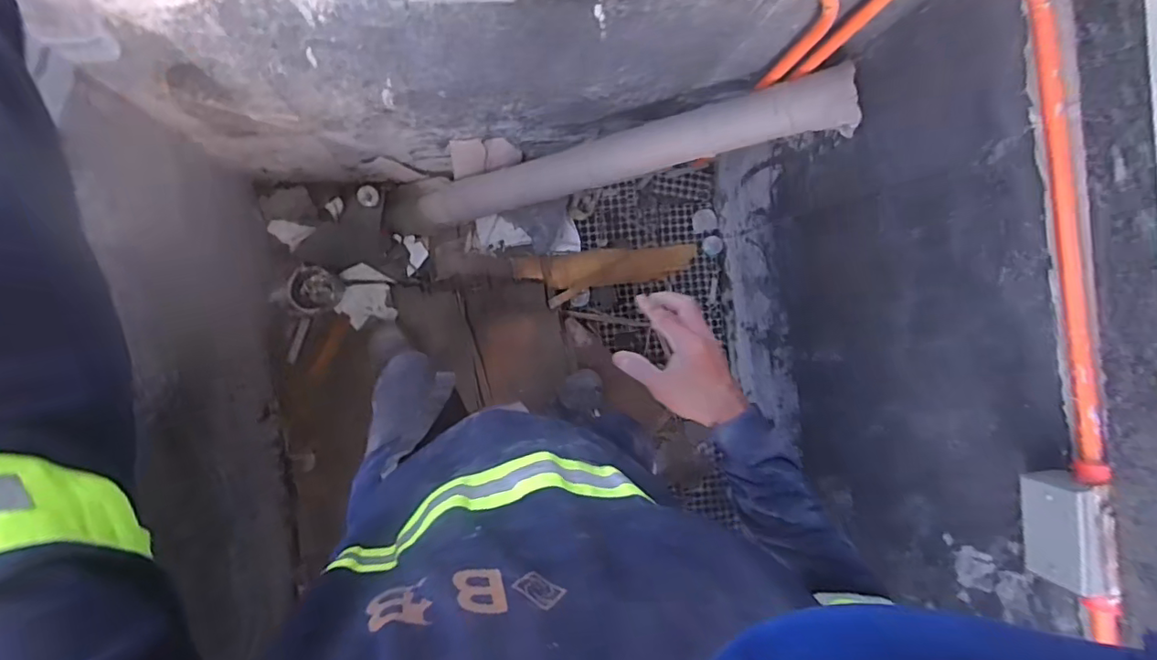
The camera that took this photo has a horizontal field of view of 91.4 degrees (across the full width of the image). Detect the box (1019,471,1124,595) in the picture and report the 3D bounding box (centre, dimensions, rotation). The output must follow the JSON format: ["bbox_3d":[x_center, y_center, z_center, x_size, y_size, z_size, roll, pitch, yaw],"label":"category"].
[{"bbox_3d":[0.554,0.231,0.641,0.040,0.078,0.125,-3,91,-9],"label":"box"}]

